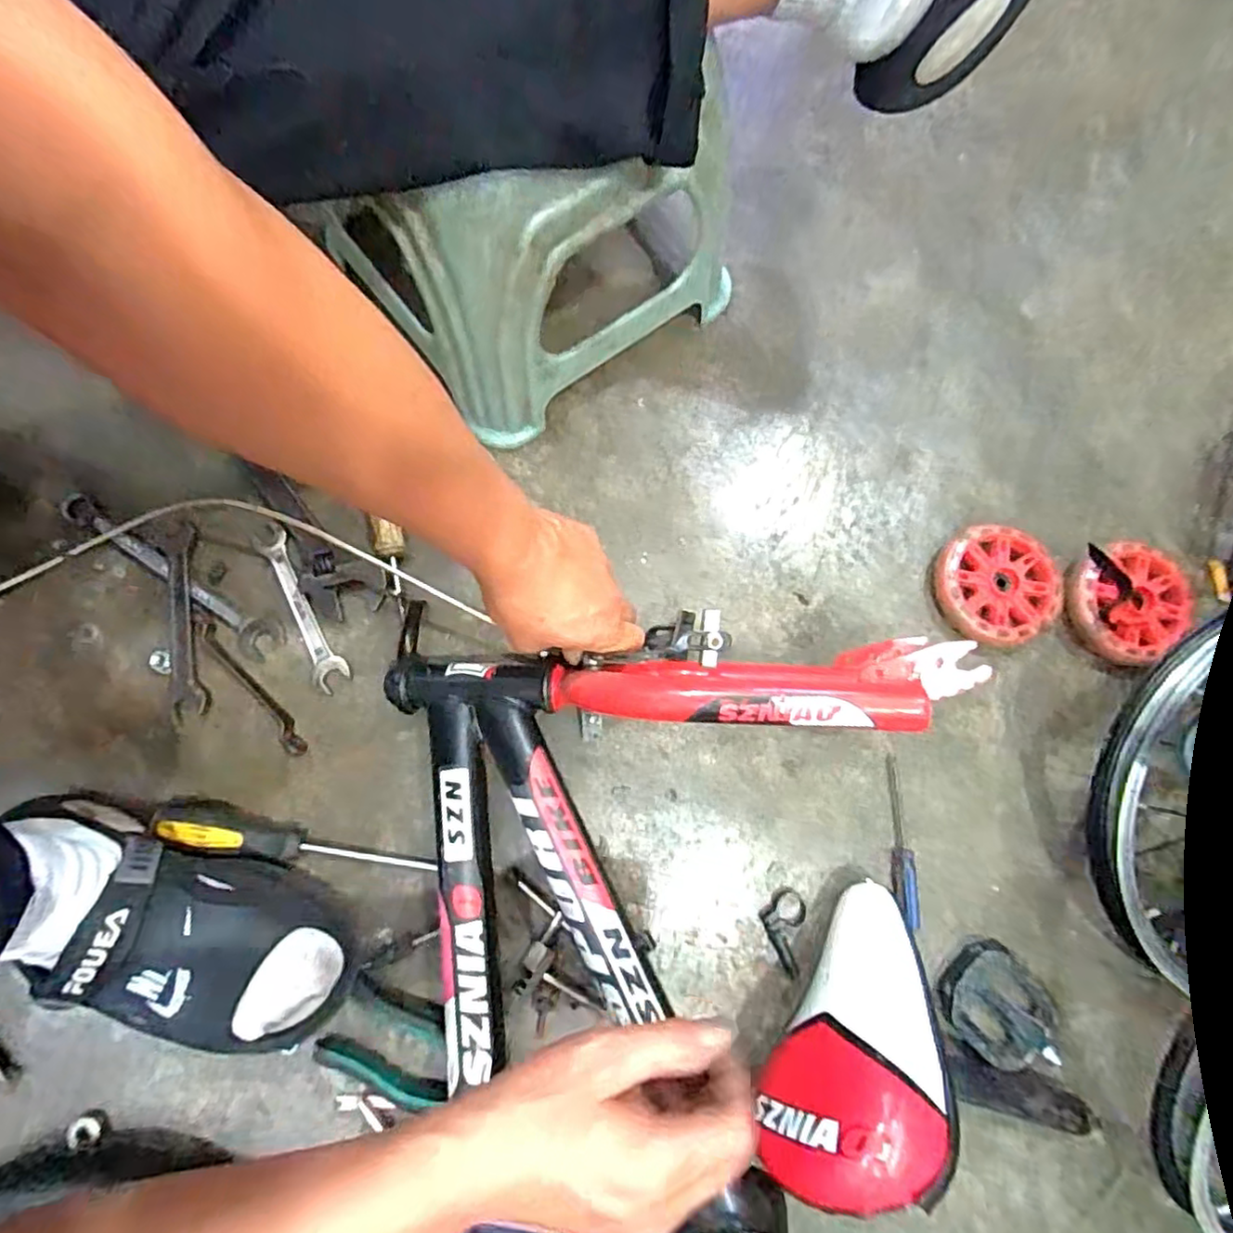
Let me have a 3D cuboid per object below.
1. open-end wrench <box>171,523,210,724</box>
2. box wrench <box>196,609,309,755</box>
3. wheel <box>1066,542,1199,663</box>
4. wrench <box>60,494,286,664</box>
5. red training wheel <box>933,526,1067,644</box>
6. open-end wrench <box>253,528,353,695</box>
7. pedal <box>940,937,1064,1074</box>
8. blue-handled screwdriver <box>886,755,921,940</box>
[{"bbox_3d":[-0.339,0.003,0.508,0.030,0.005,0.152,-5,79,-2],"label":"open-end wrench"},{"bbox_3d":[-0.285,0.053,0.498,0.015,0.008,0.137,-39,82,-9],"label":"box wrench"},{"bbox_3d":[0.426,-0.011,0.534,0.101,0.030,0.092,0,78,-1],"label":"wheel"},{"bbox_3d":[-0.362,-0.033,0.513,0.213,0.009,0.032,33,79,5],"label":"wrench"},{"bbox_3d":[0.321,-0.025,0.539,0.107,0.023,0.095,-5,79,-2],"label":"red training wheel"},{"bbox_3d":[-0.253,-0.006,0.516,0.029,0.004,0.139,-26,80,-7],"label":"open-end wrench"},{"bbox_3d":[0.284,0.289,0.472,0.087,0.027,0.070,44,81,7],"label":"pedal"},{"bbox_3d":[0.219,0.174,0.498,0.019,0.020,0.125,-1,78,-2],"label":"blue-handled screwdriver"}]

